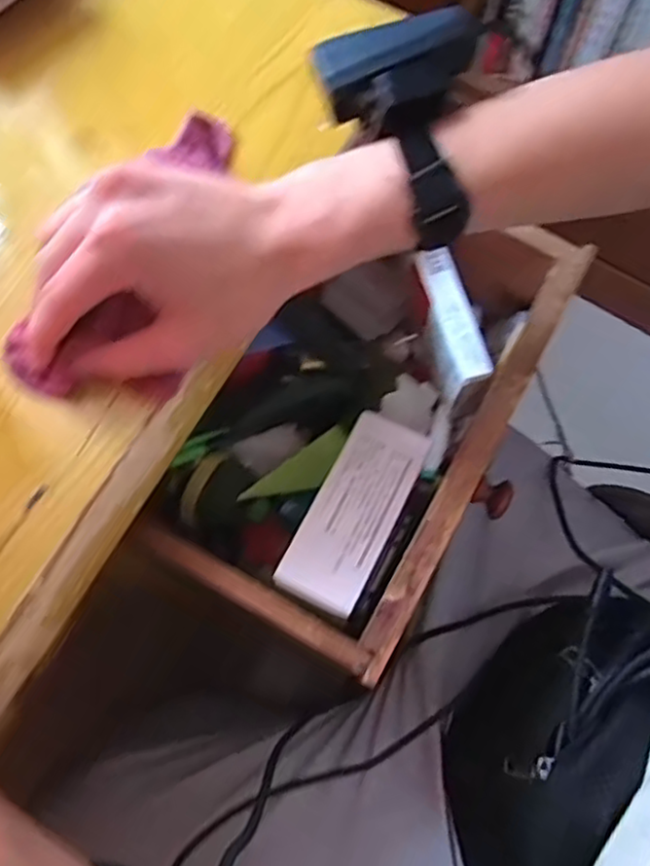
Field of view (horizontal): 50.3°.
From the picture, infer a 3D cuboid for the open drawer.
[{"bbox_3d":[0.026,-0.010,0.455,0.211,0.116,0.283,29,72,7],"label":"open drawer"}]

